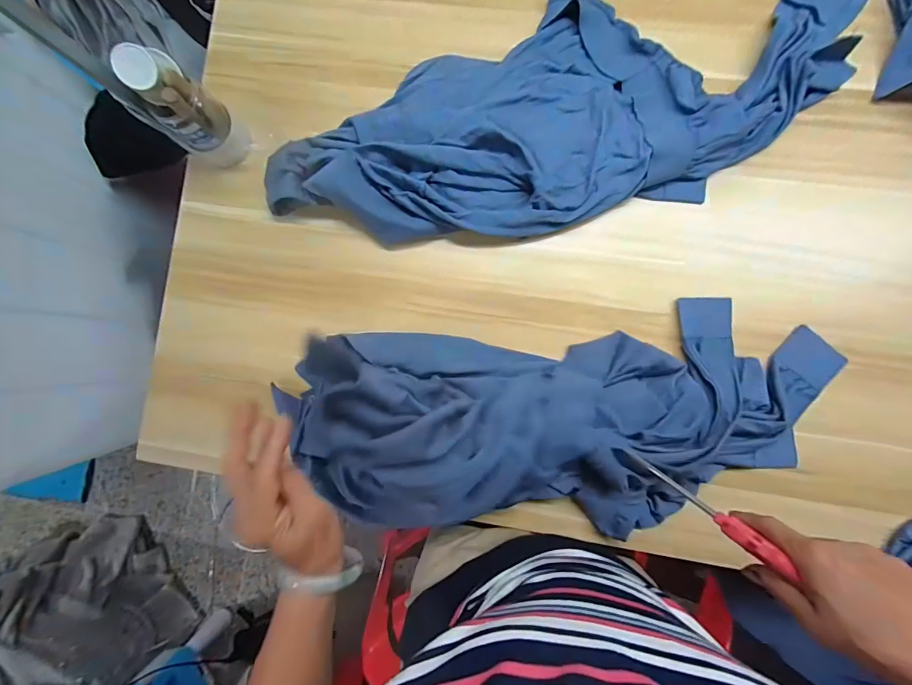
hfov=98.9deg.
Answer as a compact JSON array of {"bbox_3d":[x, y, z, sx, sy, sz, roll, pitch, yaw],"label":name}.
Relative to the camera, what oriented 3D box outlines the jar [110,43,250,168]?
[{"bbox_3d":[-0.371,-0.319,0.540,0.076,0.175,0.086,41,90,5],"label":"jar"}]

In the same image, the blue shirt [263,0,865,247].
[{"bbox_3d":[0.145,-0.321,0.559,0.837,0.083,0.294,-11,86,3],"label":"blue shirt"}]

